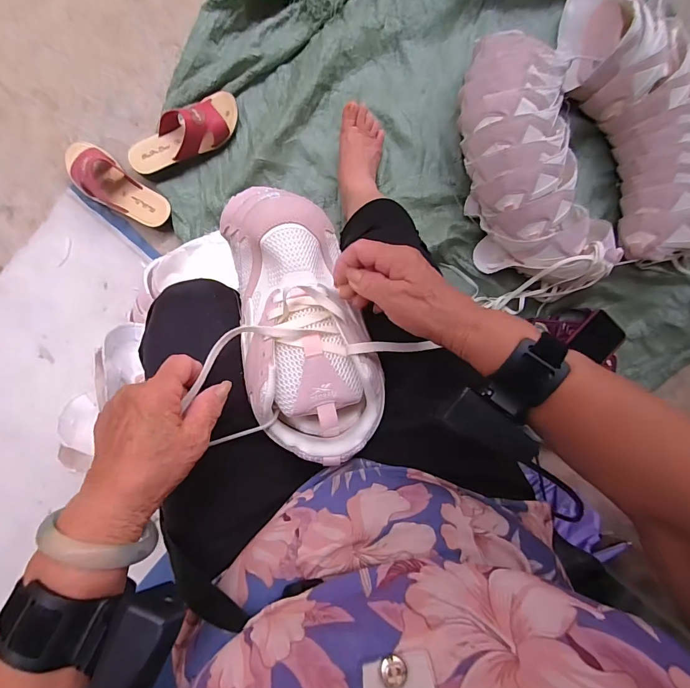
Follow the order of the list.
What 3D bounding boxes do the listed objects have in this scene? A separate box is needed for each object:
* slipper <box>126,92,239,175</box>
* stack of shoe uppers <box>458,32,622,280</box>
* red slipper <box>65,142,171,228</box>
[{"bbox_3d":[-0.301,-0.397,0.702,0.228,0.070,0.088,-38,90,-3],"label":"slipper"},{"bbox_3d":[0.333,-0.313,0.678,0.197,0.148,0.435,-16,89,-3],"label":"stack of shoe uppers"},{"bbox_3d":[-0.435,-0.295,0.700,0.228,0.065,0.086,39,87,-1],"label":"red slipper"}]

